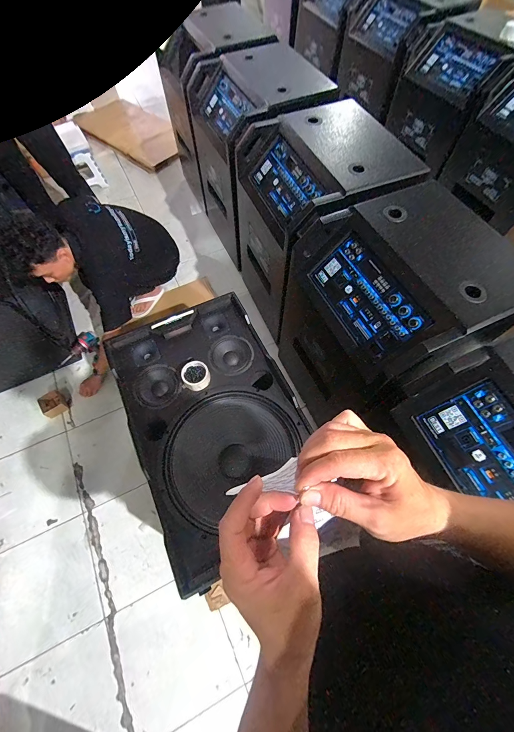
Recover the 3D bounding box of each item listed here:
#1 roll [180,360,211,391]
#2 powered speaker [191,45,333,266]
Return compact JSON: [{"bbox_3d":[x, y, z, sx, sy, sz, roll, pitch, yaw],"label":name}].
[{"bbox_3d":[-0.205,0.034,1.020,0.096,0.038,0.102,0,64,0],"label":"roll"},{"bbox_3d":[-0.027,-1.103,1.665,0.490,0.878,0.540,-24,66,-11],"label":"powered speaker"}]

